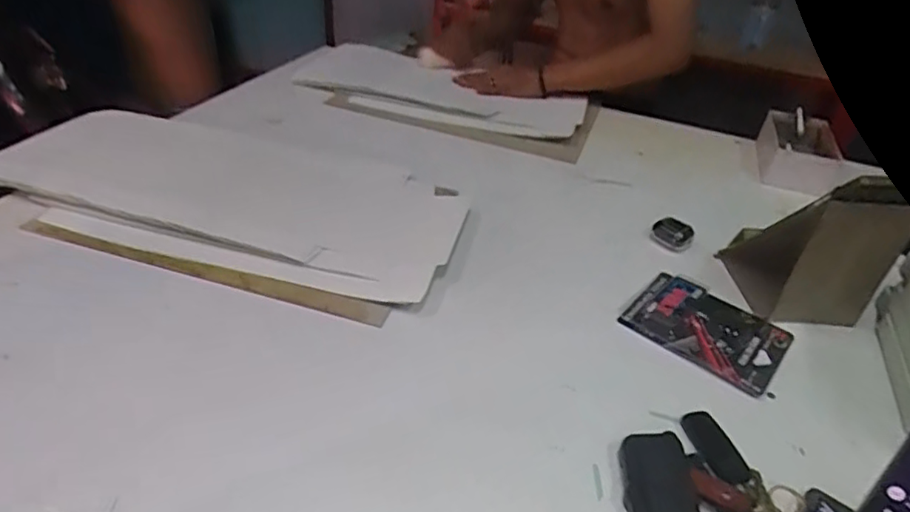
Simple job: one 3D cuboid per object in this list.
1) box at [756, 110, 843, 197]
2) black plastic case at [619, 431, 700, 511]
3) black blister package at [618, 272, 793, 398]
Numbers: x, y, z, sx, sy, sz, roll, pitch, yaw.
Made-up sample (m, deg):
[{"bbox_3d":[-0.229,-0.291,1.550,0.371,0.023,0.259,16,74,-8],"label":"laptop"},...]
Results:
[{"bbox_3d":[0.531,-0.160,0.889,0.110,0.059,0.175,17,39,15],"label":"box"},{"bbox_3d":[0.156,0.183,0.434,0.051,0.022,0.103,3,37,-2],"label":"black plastic case"},{"bbox_3d":[0.266,0.071,0.606,0.150,0.017,0.112,29,44,29],"label":"black blister package"}]

